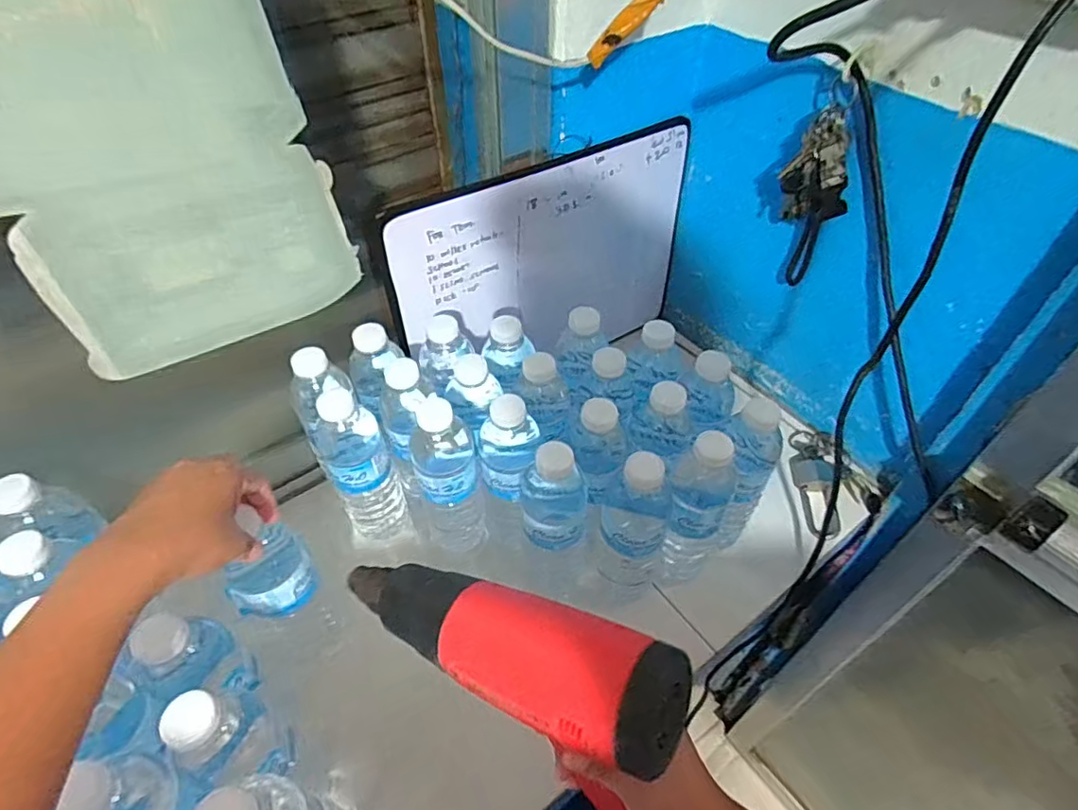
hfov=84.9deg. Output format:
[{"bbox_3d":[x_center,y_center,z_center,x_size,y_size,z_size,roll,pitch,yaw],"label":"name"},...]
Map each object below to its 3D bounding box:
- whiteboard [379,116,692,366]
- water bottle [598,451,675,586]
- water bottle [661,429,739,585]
[{"bbox_3d":[0.019,-0.160,0.700,0.390,0.262,0.016,-25,50,-23],"label":"whiteboard"},{"bbox_3d":[0.089,0.110,0.537,0.057,0.199,0.054,0,48,0],"label":"water bottle"},{"bbox_3d":[0.143,0.099,0.543,0.056,0.190,0.055,0,48,0],"label":"water bottle"}]

